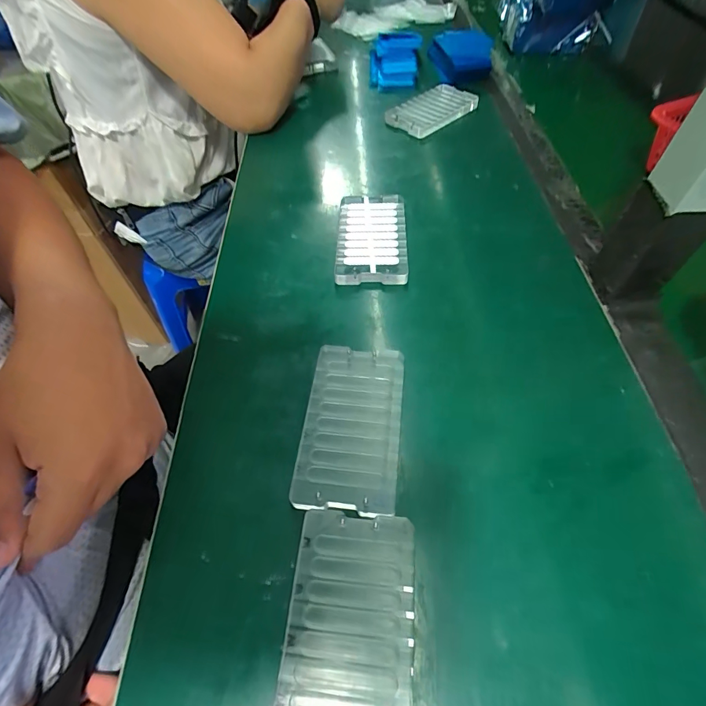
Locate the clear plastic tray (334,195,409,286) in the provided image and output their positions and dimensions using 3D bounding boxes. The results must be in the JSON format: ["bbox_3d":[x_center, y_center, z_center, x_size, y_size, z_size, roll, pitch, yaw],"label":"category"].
[{"bbox_3d":[0.018,-0.117,0.397,0.067,0.015,0.118,0,55,3],"label":"clear plastic tray"}]

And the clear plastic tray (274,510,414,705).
[{"bbox_3d":[-0.002,0.151,0.215,0.067,0.012,0.118,3,55,5],"label":"clear plastic tray"}]

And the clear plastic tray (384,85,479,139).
[{"bbox_3d":[0.110,-0.330,0.541,0.126,0.019,0.070,-33,60,-19],"label":"clear plastic tray"}]

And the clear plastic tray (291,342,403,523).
[{"bbox_3d":[0.000,0.050,0.286,0.066,0.014,0.121,4,55,6],"label":"clear plastic tray"}]

